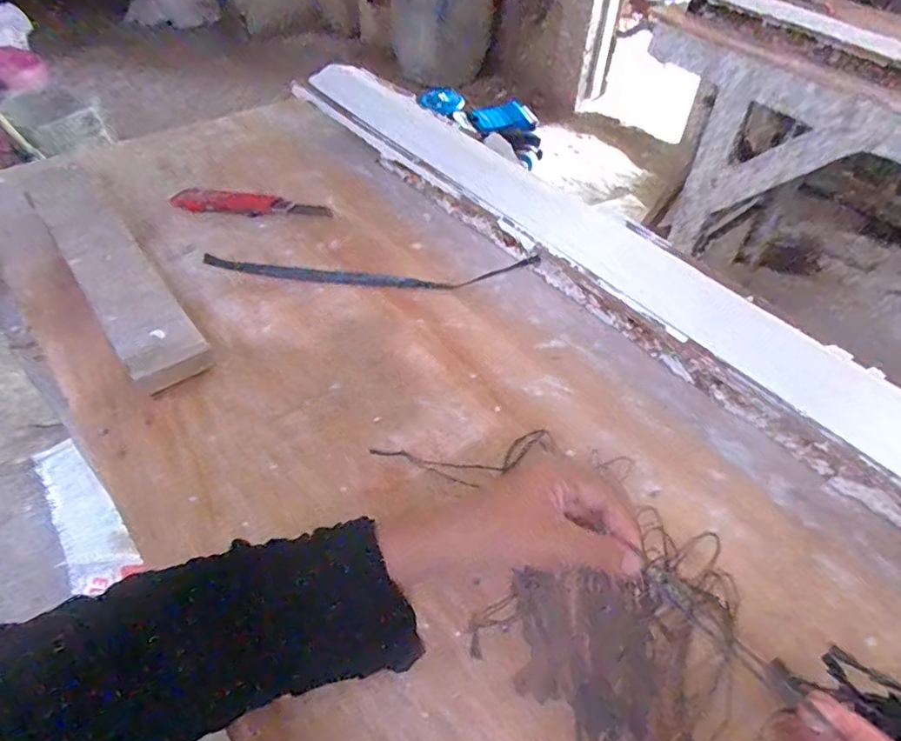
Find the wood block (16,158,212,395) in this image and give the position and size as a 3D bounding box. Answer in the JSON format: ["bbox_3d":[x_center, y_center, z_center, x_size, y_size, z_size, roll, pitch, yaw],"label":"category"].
[{"bbox_3d":[-0.349,-0.112,0.594,0.064,0.034,0.376,-29,56,-27],"label":"wood block"}]

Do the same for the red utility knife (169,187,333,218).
[{"bbox_3d":[-0.233,-0.193,0.685,0.179,0.014,0.035,4,48,0],"label":"red utility knife"}]

